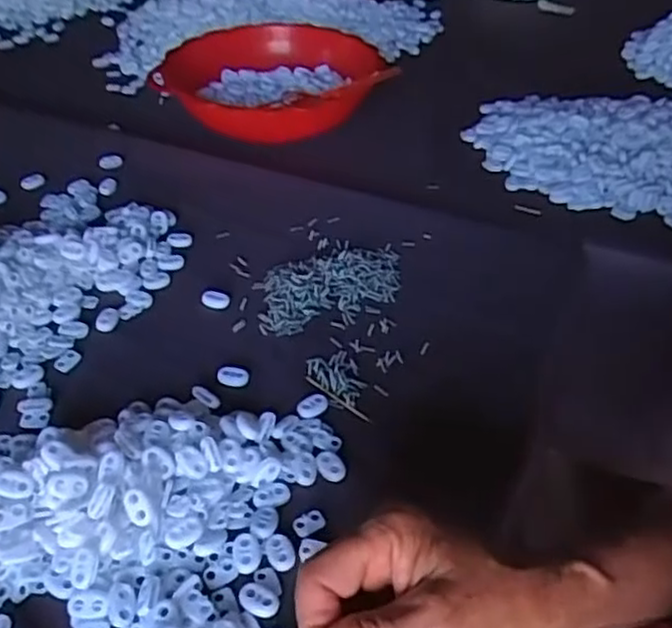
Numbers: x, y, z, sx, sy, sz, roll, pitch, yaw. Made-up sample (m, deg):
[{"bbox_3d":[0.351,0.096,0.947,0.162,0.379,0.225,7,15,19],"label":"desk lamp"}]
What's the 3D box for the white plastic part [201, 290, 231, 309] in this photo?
[{"bbox_3d":[-0.096,-0.011,0.567,0.022,0.008,0.011,7,42,6],"label":"white plastic part"}]

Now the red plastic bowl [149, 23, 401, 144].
[{"bbox_3d":[-0.067,-0.249,0.784,0.234,0.076,0.184,9,42,8],"label":"red plastic bowl"}]

